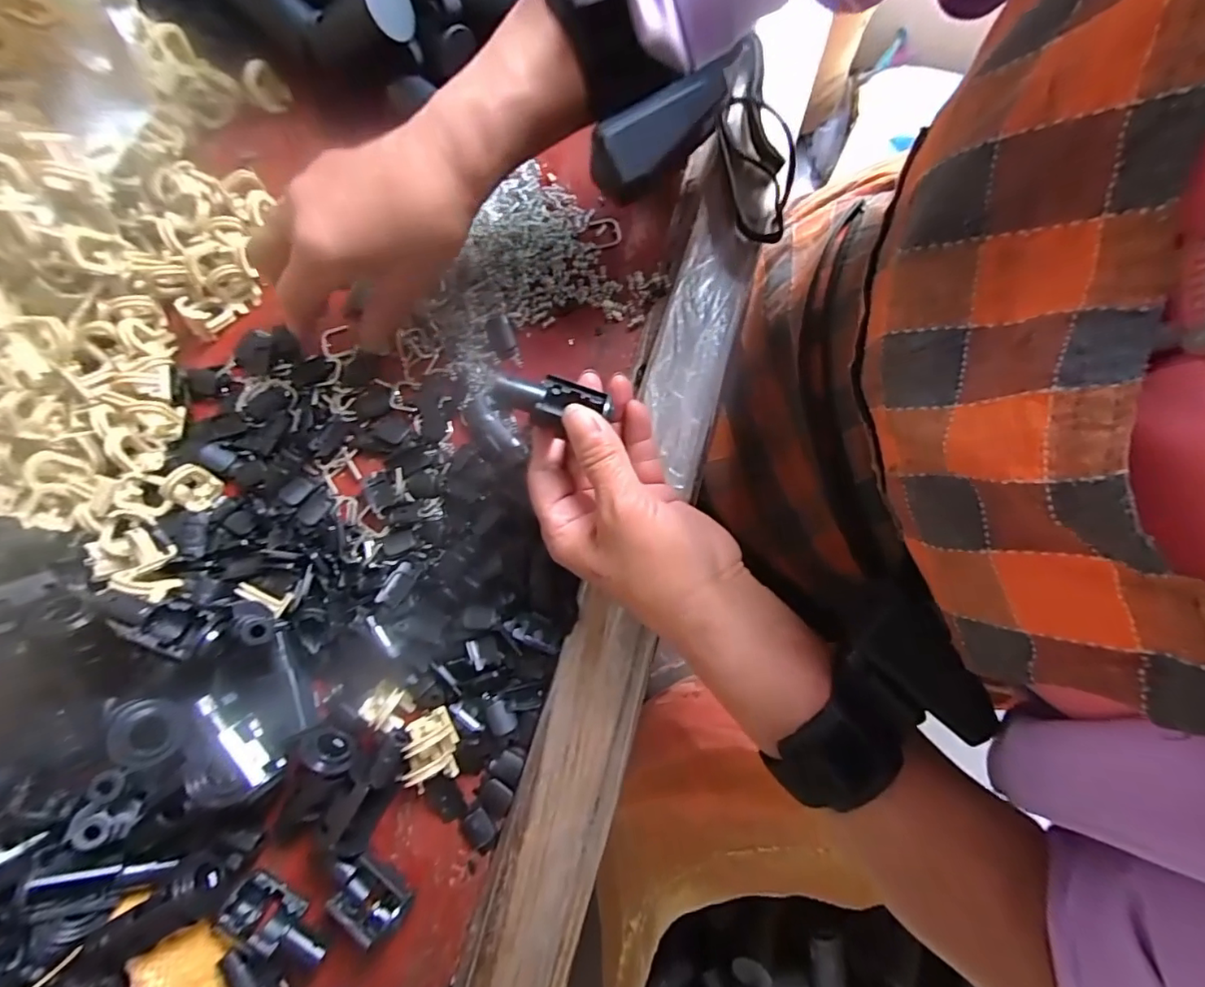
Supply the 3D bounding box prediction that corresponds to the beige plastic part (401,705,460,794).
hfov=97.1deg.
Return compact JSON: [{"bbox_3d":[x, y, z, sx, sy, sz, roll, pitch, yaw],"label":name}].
[{"bbox_3d":[-0.085,0.125,0.259,0.024,0.026,0.032,-18,81,-2],"label":"beige plastic part"}]

